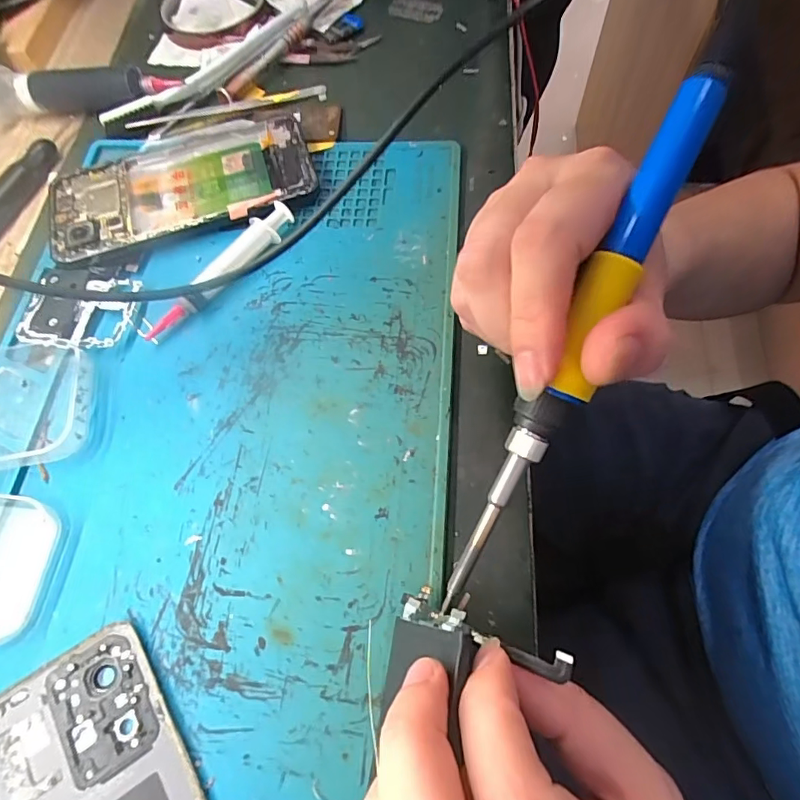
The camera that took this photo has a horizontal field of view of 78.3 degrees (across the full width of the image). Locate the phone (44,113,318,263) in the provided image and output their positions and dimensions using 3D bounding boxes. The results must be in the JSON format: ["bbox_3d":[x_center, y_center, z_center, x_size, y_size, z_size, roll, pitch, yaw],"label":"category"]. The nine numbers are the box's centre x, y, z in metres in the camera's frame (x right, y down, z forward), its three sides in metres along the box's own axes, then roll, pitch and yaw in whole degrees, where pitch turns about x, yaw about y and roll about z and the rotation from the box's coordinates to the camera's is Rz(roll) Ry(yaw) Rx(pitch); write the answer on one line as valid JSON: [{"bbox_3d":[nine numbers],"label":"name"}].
[{"bbox_3d":[-0.134,-0.132,0.304,0.159,0.014,0.079,-17,65,-4],"label":"phone"}]

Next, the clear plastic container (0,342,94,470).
[{"bbox_3d":[-0.195,0.001,0.250,0.071,0.016,0.070,-12,65,-2],"label":"clear plastic container"}]

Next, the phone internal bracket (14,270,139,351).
[{"bbox_3d":[-0.182,-0.050,0.275,0.067,0.006,0.046,10,66,8],"label":"phone internal bracket"}]

